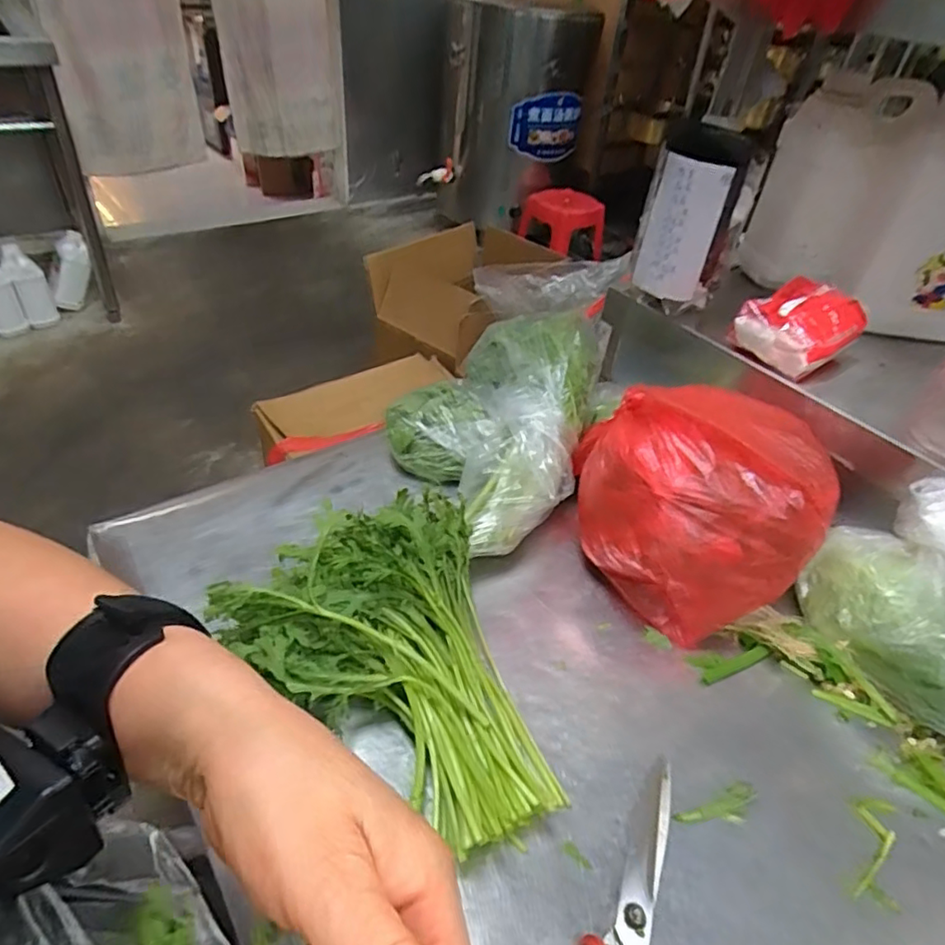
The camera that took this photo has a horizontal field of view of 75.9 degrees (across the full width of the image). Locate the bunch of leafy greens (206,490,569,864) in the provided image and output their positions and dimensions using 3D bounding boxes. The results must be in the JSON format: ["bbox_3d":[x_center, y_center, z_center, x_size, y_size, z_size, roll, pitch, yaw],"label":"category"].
[{"bbox_3d":[-0.062,0.132,0.408,0.186,0.090,0.225,-9,44,-17],"label":"bunch of leafy greens"}]

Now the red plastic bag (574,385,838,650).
[{"bbox_3d":[0.189,0.027,0.519,0.187,0.147,0.179,2,42,-5],"label":"red plastic bag"}]

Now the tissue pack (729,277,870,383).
[{"bbox_3d":[0.324,-0.145,0.599,0.101,0.055,0.088,-18,47,-26],"label":"tissue pack"}]

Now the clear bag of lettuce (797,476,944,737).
[{"bbox_3d":[0.358,0.114,0.464,0.113,0.121,0.180,-21,49,-28],"label":"clear bag of lettuce"}]

